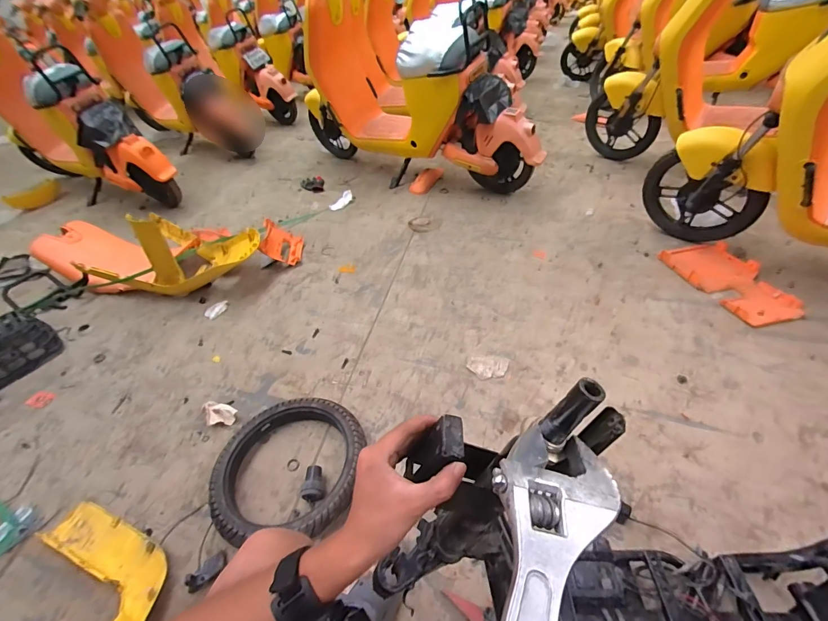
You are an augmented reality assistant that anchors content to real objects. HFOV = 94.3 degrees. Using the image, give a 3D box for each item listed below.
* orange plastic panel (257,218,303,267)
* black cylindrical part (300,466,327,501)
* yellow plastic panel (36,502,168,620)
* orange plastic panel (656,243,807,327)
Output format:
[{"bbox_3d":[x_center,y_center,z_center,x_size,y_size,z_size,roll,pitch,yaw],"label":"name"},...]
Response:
[{"bbox_3d":[-0.564,-0.284,1.637,0.173,0.039,0.219,27,37,-32],"label":"orange plastic panel"},{"bbox_3d":[-0.227,0.398,0.883,0.050,0.045,0.074,-3,43,4],"label":"black cylindrical part"},{"bbox_3d":[-0.637,0.514,0.798,0.345,0.030,0.126,16,48,24],"label":"yellow plastic panel"},{"bbox_3d":[1.083,-0.102,1.303,0.239,0.026,0.407,-12,43,-7],"label":"orange plastic panel"}]

